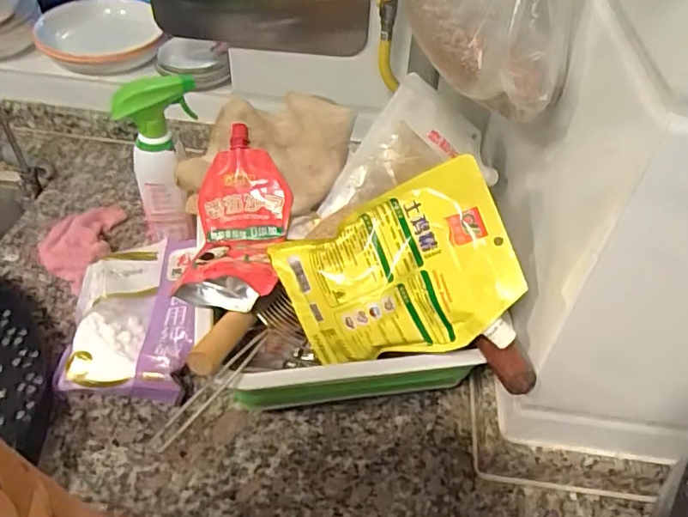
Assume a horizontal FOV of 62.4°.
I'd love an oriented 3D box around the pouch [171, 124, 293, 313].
[{"bbox_3d":[-0.110,-0.041,0.583,0.100,0.074,0.181,5,45,1],"label":"pouch"}]

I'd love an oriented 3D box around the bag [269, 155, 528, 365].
[{"bbox_3d":[0.045,0.021,0.505,0.201,0.028,0.145,-23,85,14],"label":"bag"}]

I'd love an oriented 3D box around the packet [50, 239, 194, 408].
[{"bbox_3d":[-0.237,0.062,0.653,0.140,0.040,0.207,0,45,-4],"label":"packet"}]

